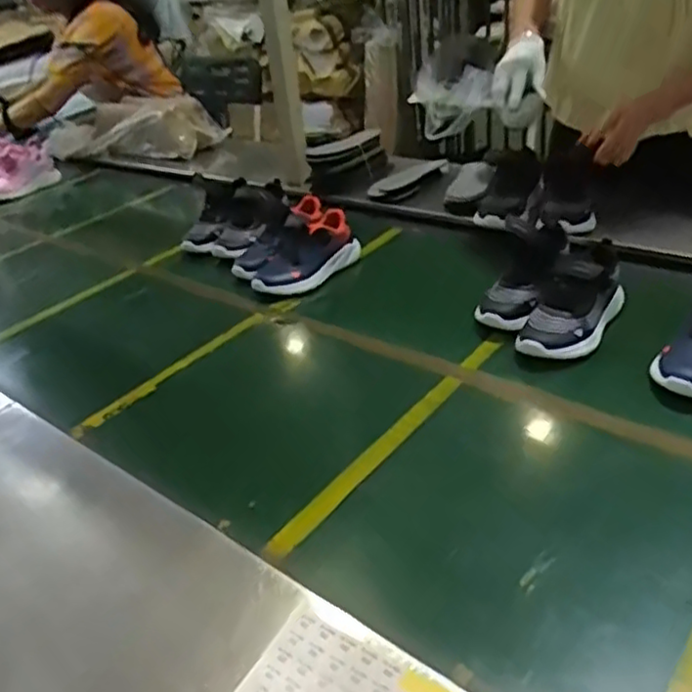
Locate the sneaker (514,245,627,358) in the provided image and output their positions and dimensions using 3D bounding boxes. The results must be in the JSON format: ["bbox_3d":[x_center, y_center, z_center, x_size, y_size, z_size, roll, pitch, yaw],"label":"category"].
[{"bbox_3d":[0.290,-0.068,0.874,0.090,0.096,0.187,17,39,34],"label":"sneaker"}]

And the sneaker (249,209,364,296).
[{"bbox_3d":[-0.060,-0.141,1.114,0.189,0.091,0.077,-36,40,-17],"label":"sneaker"}]

